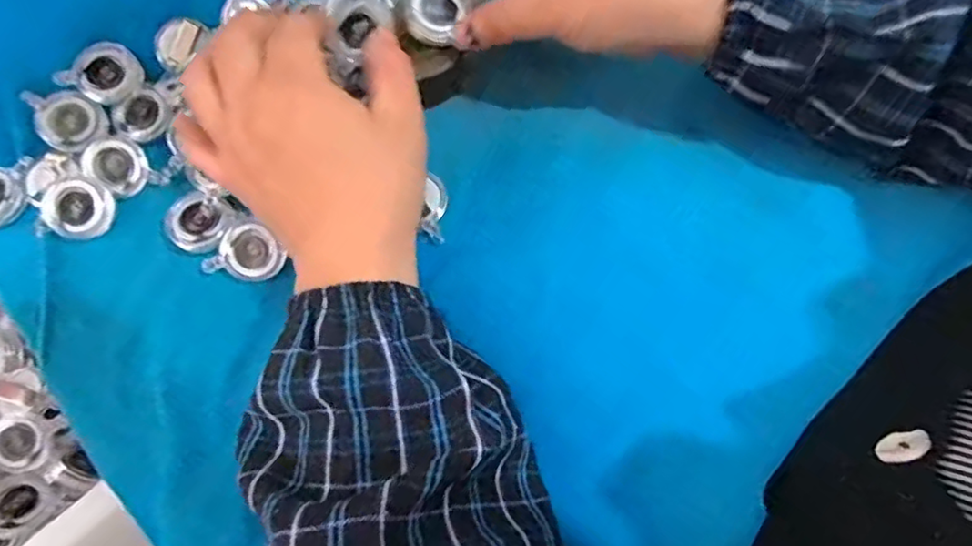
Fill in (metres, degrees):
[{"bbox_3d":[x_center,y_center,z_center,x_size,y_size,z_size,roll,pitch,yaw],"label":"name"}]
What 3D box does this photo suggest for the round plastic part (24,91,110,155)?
[{"bbox_3d":[-0.221,-0.083,0.305,0.041,0.008,0.030,35,77,10],"label":"round plastic part"}]

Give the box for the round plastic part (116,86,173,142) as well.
[{"bbox_3d":[-0.180,-0.084,0.309,0.026,0.004,0.030,-42,78,-11],"label":"round plastic part"}]

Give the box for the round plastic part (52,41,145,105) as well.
[{"bbox_3d":[-0.200,-0.105,0.308,0.033,0.006,0.033,-3,99,-18],"label":"round plastic part"}]

